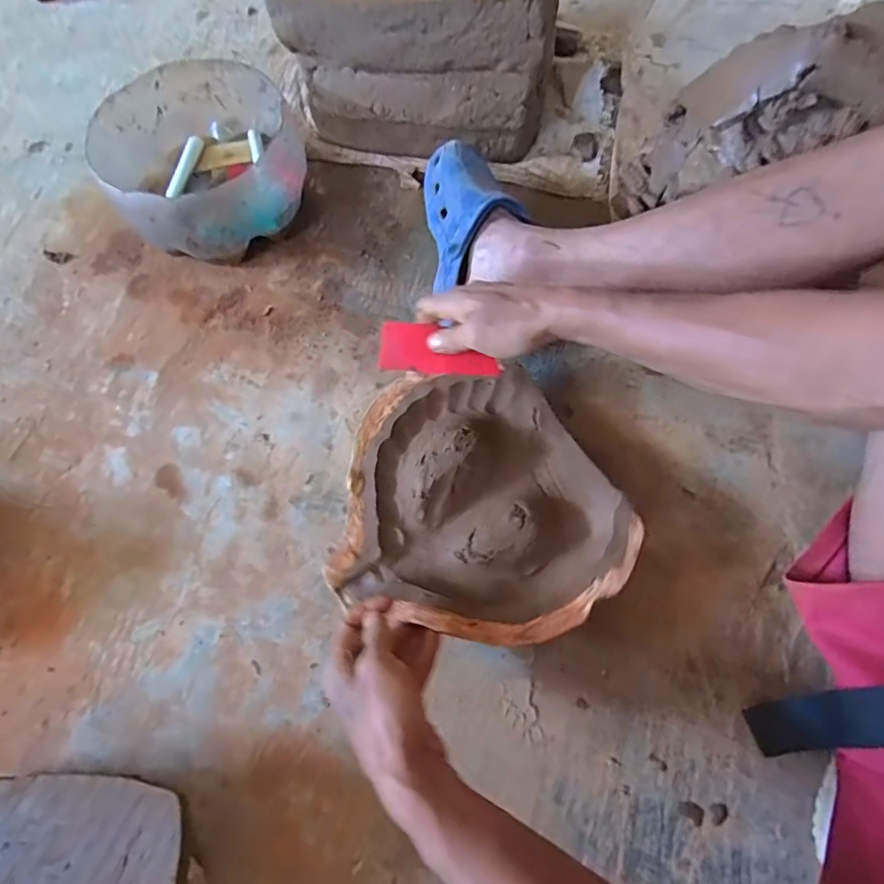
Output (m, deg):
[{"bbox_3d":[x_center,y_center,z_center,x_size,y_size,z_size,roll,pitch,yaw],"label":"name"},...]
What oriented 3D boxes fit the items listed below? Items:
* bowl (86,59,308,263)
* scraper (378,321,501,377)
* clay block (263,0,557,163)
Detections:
[{"bbox_3d":[-0.298,-0.352,0.670,0.233,0.123,0.239,-1,68,2],"label":"bowl"},{"bbox_3d":[-0.001,-0.085,0.478,0.109,0.006,0.043,6,91,-4],"label":"scraper"},{"bbox_3d":[-0.027,-0.502,0.651,0.309,0.237,0.185,3,68,3],"label":"clay block"}]

